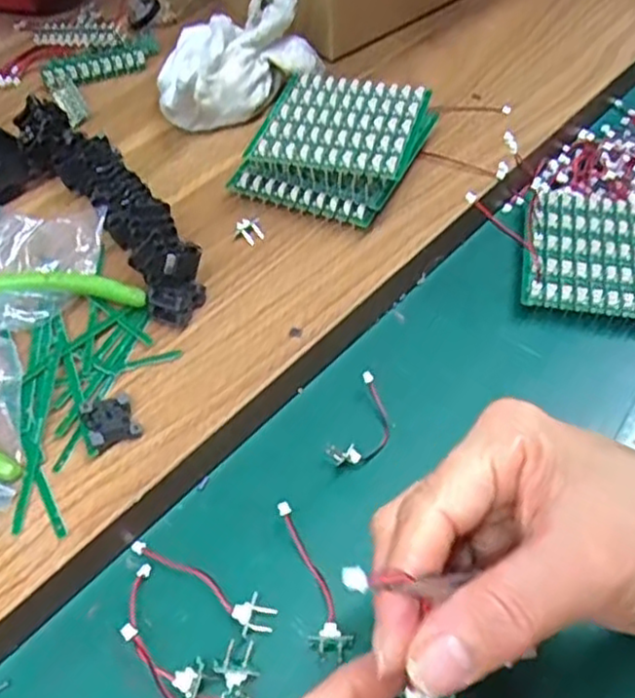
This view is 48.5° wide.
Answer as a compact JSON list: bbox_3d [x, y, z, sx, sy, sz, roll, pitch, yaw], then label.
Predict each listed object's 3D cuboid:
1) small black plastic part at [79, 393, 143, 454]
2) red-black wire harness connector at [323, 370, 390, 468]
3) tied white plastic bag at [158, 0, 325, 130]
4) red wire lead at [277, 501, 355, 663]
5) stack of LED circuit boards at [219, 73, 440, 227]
[{"bbox_3d":[-0.086,0.030,0.295,0.021,0.008,0.022,-23,55,-15],"label":"small black plastic part"},{"bbox_3d":[0.022,0.033,0.319,0.022,0.010,0.045,19,55,16],"label":"red-black wire harness connector"},{"bbox_3d":[-0.056,-0.174,0.423,0.101,0.061,0.072,-34,62,-22],"label":"tied white plastic bag"},{"bbox_3d":[-0.003,0.090,0.276,0.015,0.012,0.061,-17,53,-11],"label":"red wire lead"},{"bbox_3d":[0.012,-0.112,0.386,0.087,0.038,0.092,20,57,13],"label":"stack of LED circuit boards"}]

